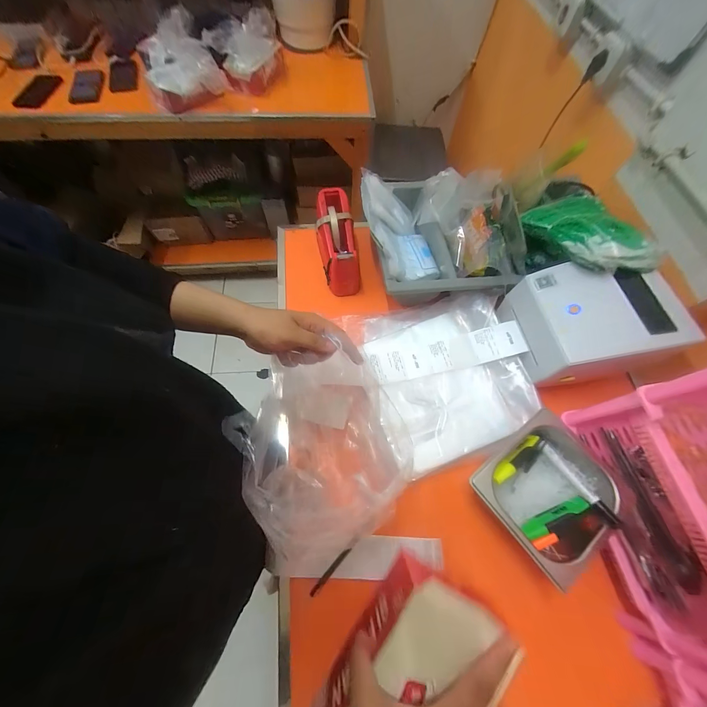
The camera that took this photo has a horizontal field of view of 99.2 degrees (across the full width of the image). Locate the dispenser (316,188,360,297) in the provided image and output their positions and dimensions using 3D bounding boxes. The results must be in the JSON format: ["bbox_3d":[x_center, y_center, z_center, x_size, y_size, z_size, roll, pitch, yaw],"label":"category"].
[{"bbox_3d":[-0.036,-0.230,0.628,0.074,0.097,0.195,-5,66,-5],"label":"dispenser"}]

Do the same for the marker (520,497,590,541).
[{"bbox_3d":[0.279,0.228,0.415,0.094,0.023,0.020,-23,69,-13],"label":"marker"}]

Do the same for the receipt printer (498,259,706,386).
[{"bbox_3d":[0.386,-0.055,0.495,0.209,0.117,0.175,-5,66,-5],"label":"receipt printer"}]

